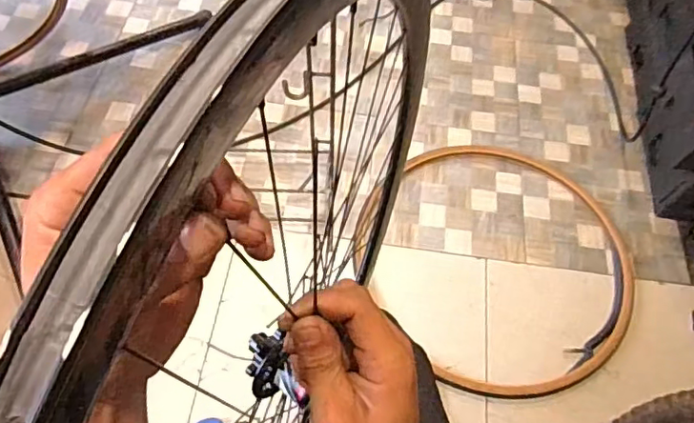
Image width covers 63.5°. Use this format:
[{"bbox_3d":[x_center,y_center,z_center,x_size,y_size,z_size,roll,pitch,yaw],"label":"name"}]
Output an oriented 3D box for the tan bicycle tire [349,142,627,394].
[{"bbox_3d":[0.370,0.092,1.360,0.649,0.028,0.669,2,58,-3],"label":"tan bicycle tire"}]

